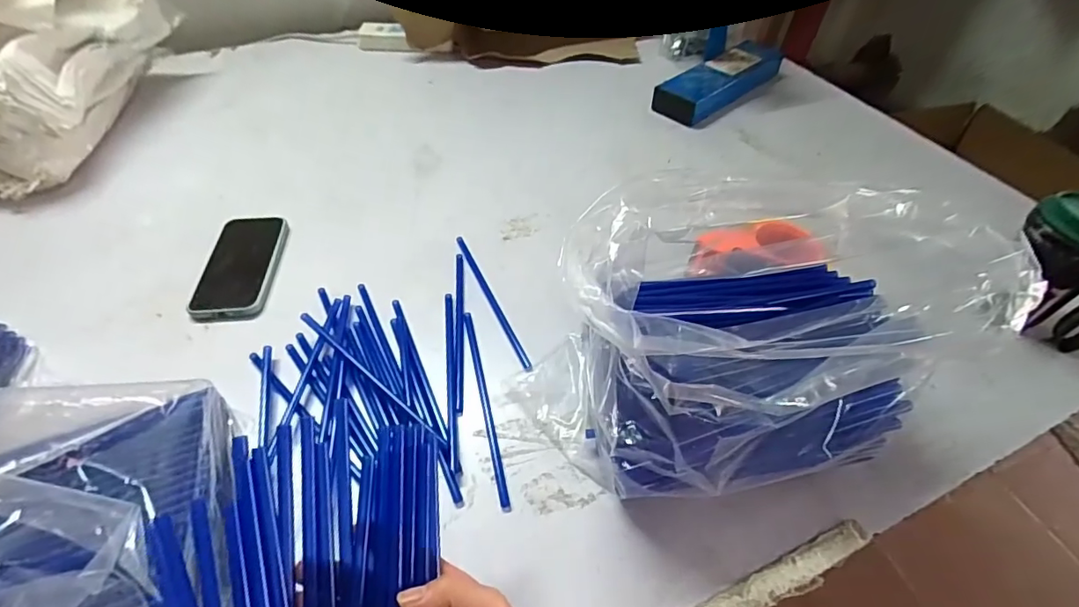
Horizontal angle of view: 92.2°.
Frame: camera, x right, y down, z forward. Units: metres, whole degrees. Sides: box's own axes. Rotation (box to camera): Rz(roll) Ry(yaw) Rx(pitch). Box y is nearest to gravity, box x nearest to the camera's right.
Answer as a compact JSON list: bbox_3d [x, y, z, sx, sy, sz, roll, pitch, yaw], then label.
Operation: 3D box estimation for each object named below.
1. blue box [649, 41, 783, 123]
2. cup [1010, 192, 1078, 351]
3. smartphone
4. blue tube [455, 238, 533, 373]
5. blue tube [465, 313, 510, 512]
[{"bbox_3d":[0.335,-0.407,0.938,0.306,0.053,0.090,-34,58,-28],"label":"blue box"},{"bbox_3d":[0.551,-0.035,0.551,0.106,0.145,0.078,24,52,18],"label":"cup"},{"bbox_3d":[-0.353,-0.048,0.618,0.082,0.011,0.161,-5,49,-7],"label":"smartphone"},{"bbox_3d":[-0.055,-0.007,0.599,0.011,0.005,0.218,-18,52,-17],"label":"blue tube"},{"bbox_3d":[-0.054,0.094,0.512,0.008,0.004,0.219,-9,50,-10],"label":"blue tube"}]

